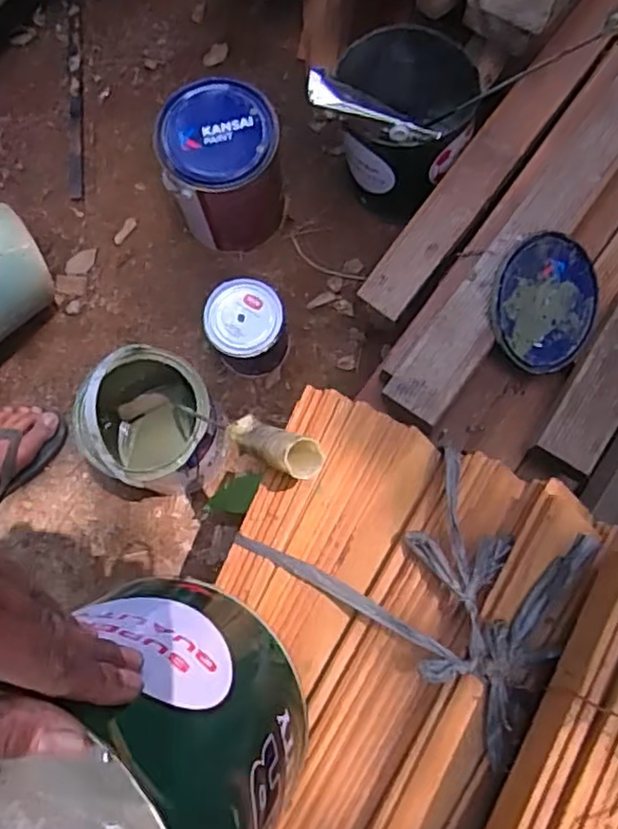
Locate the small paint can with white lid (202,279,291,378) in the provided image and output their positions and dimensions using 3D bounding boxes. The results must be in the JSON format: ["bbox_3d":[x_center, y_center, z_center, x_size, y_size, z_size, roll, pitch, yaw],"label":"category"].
[{"bbox_3d":[-0.087,-0.119,0.966,0.105,0.128,0.104,0,80,0],"label":"small paint can with white lid"}]

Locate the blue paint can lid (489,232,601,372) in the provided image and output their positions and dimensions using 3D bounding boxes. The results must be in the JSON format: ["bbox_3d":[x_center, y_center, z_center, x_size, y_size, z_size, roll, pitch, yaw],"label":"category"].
[{"bbox_3d":[0.277,-0.128,0.786,0.153,0.015,0.155,-6,102,-27],"label":"blue paint can lid"}]

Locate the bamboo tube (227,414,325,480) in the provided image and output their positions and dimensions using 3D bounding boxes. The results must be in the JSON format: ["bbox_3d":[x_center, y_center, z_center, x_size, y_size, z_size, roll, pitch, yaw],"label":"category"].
[{"bbox_3d":[-0.030,0.023,0.522,0.032,0.127,0.030,-3,98,-26],"label":"bamboo tube"}]

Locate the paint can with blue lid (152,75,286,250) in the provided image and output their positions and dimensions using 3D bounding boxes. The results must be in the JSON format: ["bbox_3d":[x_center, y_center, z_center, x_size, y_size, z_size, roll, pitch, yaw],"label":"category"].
[{"bbox_3d":[-0.119,-0.349,0.976,0.157,0.203,0.152,0,80,0],"label":"paint can with blue lid"}]

